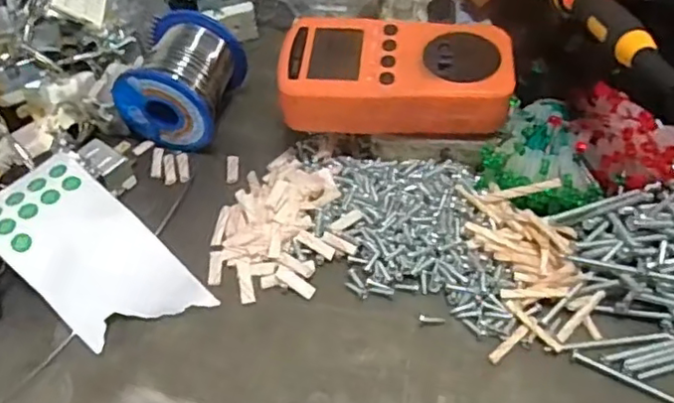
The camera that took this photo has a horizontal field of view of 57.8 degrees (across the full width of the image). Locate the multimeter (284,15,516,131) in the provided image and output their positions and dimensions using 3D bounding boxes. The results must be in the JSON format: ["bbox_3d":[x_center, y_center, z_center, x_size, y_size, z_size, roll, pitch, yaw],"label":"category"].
[{"bbox_3d":[0.033,-0.072,0.349,0.125,0.028,0.065,3,54,5],"label":"multimeter"}]

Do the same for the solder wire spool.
[{"bbox_3d":[-0.098,-0.077,0.391,0.062,0.054,0.075,11,55,11],"label":"solder wire spool"}]

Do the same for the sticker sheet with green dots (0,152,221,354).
[{"bbox_3d":[-0.131,0.029,0.325,0.118,0.011,0.061,44,70,5],"label":"sticker sheet with green dots"}]

